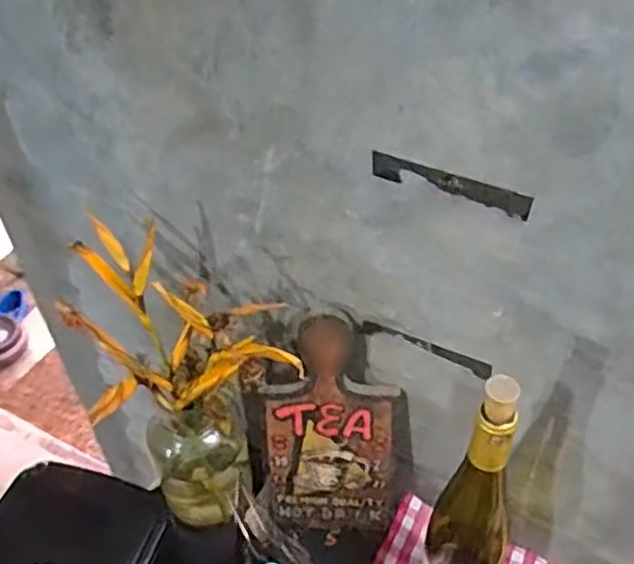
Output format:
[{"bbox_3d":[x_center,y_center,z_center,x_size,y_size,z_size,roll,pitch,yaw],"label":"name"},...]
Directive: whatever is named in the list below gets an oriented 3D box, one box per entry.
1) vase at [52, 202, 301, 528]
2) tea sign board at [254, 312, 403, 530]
[{"bbox_3d":[-0.126,0.097,0.714,0.152,0.300,0.182,-12,44,-10],"label":"vase"},{"bbox_3d":[0.007,0.151,0.720,0.155,0.274,0.027,1,30,3],"label":"tea sign board"}]

